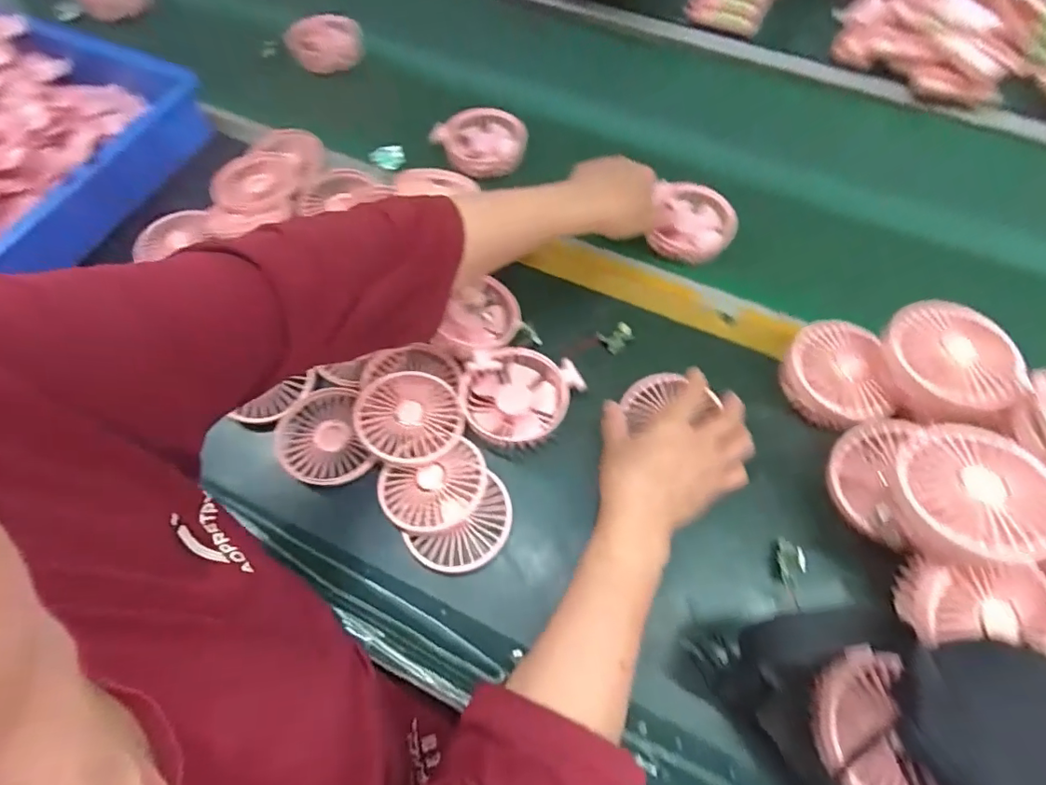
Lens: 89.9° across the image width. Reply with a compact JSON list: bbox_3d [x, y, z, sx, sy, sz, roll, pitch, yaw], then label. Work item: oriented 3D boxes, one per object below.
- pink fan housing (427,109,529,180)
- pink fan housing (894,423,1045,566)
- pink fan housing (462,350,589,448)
[{"bbox_3d":[-0.043,-0.287,0.605,0.109,0.035,0.077,-18,64,-9],"label":"pink fan housing"},{"bbox_3d":[0.290,0.066,0.341,0.090,0.030,0.087,5,55,18],"label":"pink fan housing"},{"bbox_3d":[-0.003,0.000,0.446,0.098,0.025,0.079,8,63,4],"label":"pink fan housing"}]

